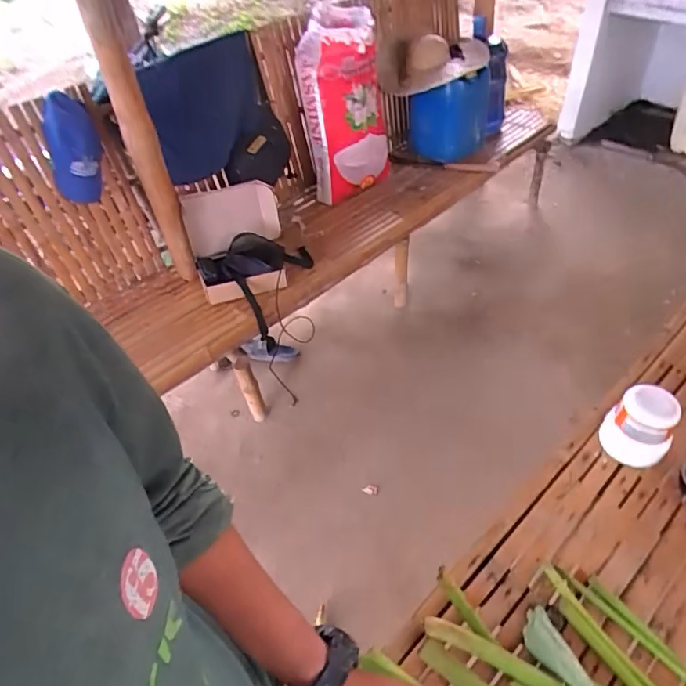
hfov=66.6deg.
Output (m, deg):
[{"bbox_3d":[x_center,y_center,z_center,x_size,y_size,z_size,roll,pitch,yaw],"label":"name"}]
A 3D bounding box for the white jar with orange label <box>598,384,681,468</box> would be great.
[{"bbox_3d":[0.454,0.129,0.797,0.076,0.108,0.091,-32,50,-26],"label":"white jar with orange label"}]

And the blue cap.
[{"bbox_3d":[-0.811,-0.583,1.581,0.121,0.301,0.090,5,24,10],"label":"blue cap"}]

